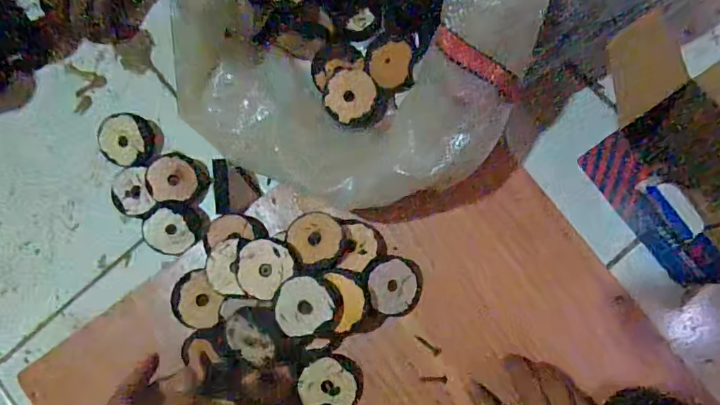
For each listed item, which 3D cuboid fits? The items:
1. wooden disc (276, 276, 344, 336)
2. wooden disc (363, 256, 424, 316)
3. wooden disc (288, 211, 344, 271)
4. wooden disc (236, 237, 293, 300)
[{"bbox_3d":[-0.040,0.082,0.387,0.049,0.010,0.044,-2,82,5],"label":"wooden disc"},{"bbox_3d":[0.029,0.071,0.419,0.054,0.007,0.050,1,87,-18],"label":"wooden disc"},{"bbox_3d":[-0.038,0.032,0.421,0.048,0.007,0.050,3,71,-9],"label":"wooden disc"},{"bbox_3d":[-0.080,0.054,0.403,0.043,0.009,0.045,-1,82,5],"label":"wooden disc"}]

